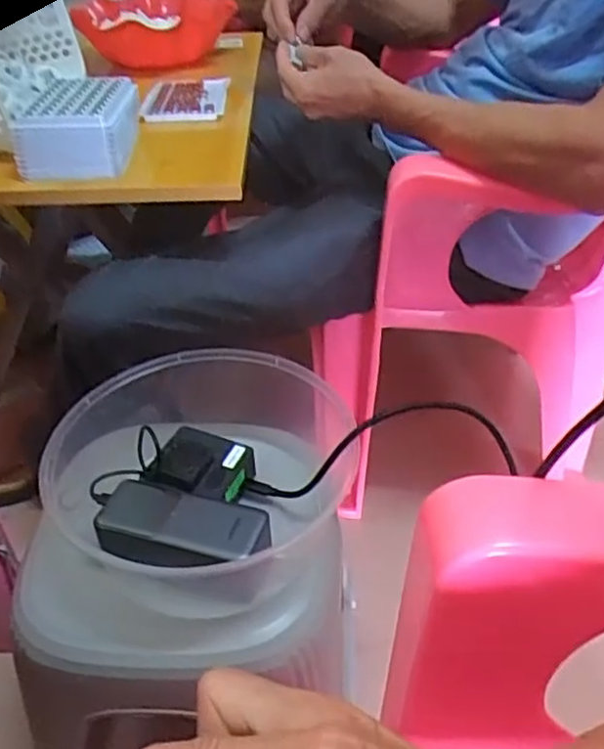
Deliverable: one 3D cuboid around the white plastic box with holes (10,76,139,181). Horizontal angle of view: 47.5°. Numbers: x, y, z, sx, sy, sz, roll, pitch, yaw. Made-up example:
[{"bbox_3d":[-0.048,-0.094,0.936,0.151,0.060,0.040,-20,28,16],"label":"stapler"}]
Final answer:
[{"bbox_3d":[-0.214,-0.243,0.667,0.108,0.054,0.130,-1,40,0],"label":"white plastic box with holes"}]

